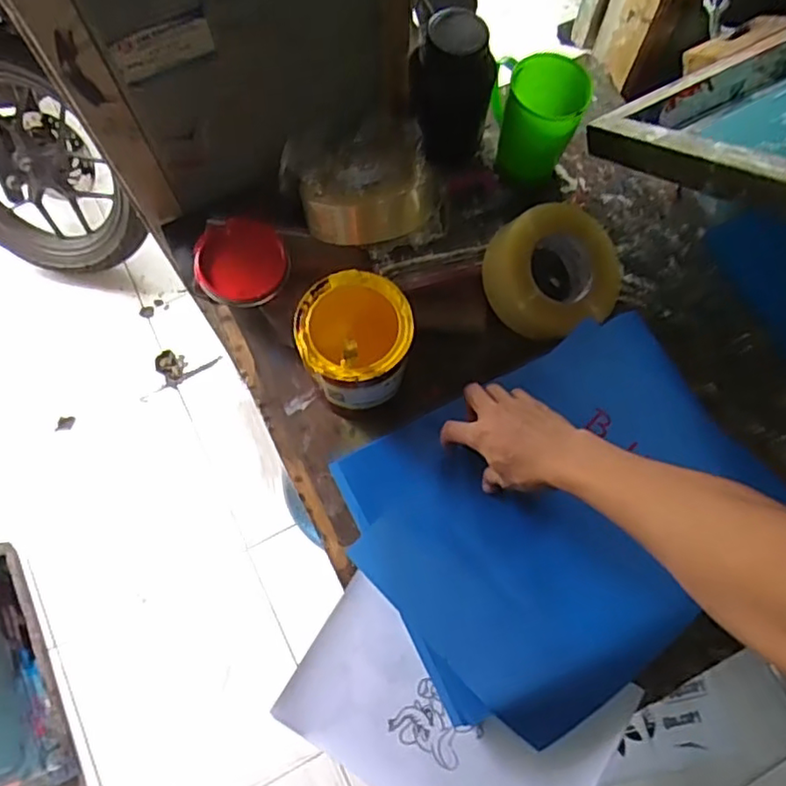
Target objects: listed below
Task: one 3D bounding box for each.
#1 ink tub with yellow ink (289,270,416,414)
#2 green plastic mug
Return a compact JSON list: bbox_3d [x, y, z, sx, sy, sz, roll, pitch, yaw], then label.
[{"bbox_3d":[-0.037,-0.049,0.646,0.106,0.113,0.108,0,71,0],"label":"ink tub with yellow ink"},{"bbox_3d":[0.165,-0.314,0.751,0.101,0.121,0.081,10,72,4],"label":"green plastic mug"}]

